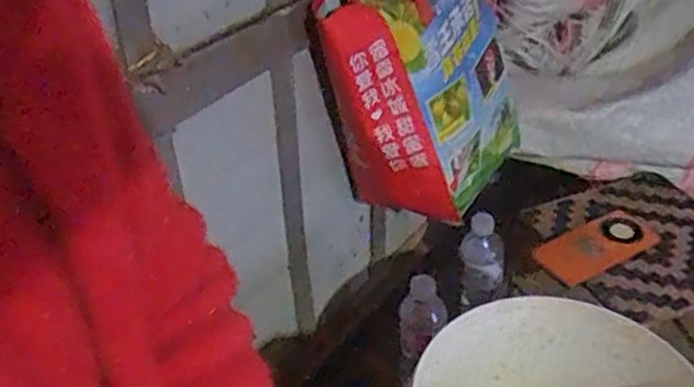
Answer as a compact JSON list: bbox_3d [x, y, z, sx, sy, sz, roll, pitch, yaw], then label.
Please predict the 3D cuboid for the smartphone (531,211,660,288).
[{"bbox_3d":[0.314,0.066,0.915,0.144,0.015,0.077,-25,40,-11],"label":"smartphone"}]

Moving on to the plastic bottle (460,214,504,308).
[{"bbox_3d":[0.195,0.098,1.039,0.059,0.137,0.058,0,38,6],"label":"plastic bottle"}]

